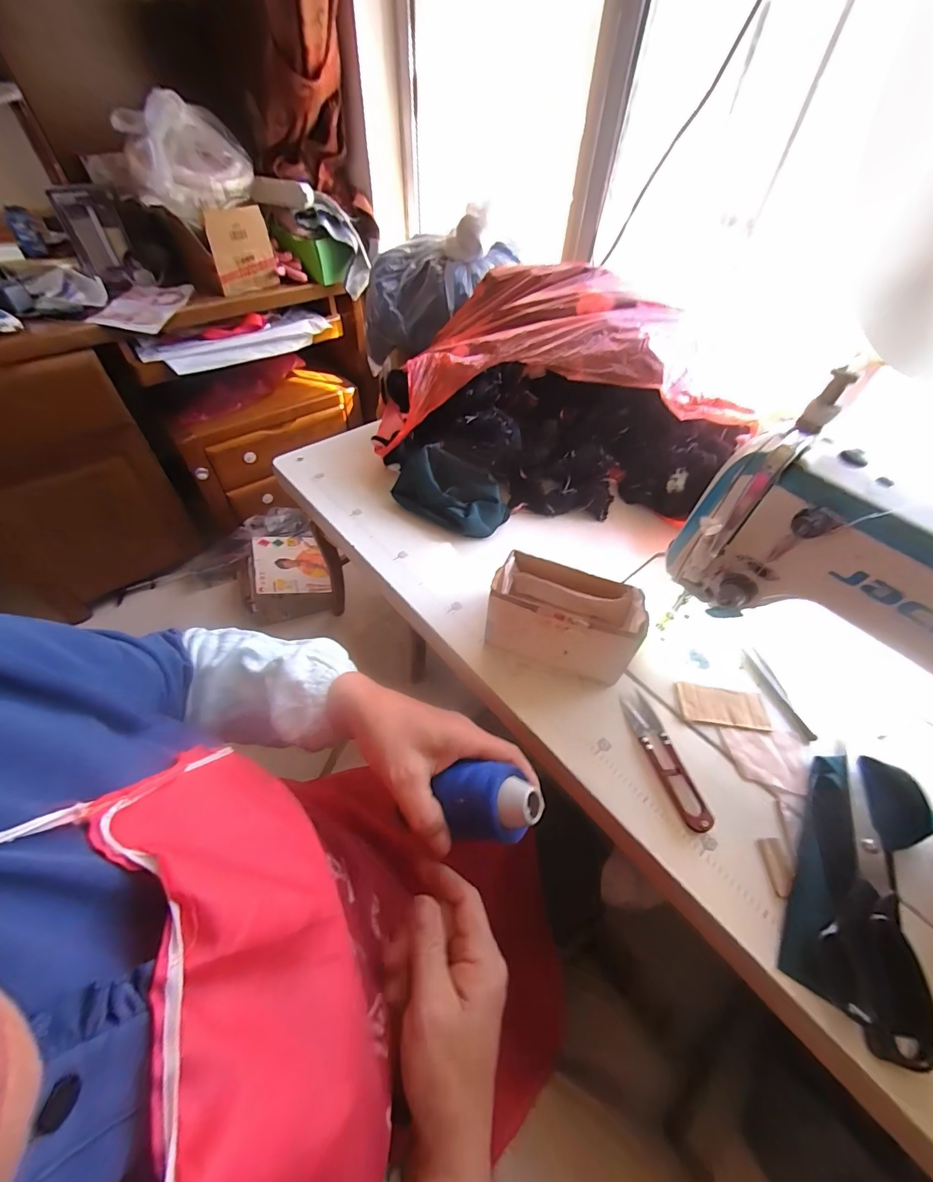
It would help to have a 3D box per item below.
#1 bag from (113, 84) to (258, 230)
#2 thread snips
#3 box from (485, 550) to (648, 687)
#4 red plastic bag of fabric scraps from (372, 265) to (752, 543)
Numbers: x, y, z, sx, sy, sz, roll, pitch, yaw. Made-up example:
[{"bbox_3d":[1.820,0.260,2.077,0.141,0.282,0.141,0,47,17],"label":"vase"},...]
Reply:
[{"bbox_3d":[-0.657,-1.012,0.999,0.263,0.181,0.162,-12,52,-12],"label":"bag"},{"bbox_3d":[0.170,0.141,0.361,0.027,0.010,0.115,-13,52,-12],"label":"thread snips"},{"bbox_3d":[0.093,0.020,0.408,0.129,0.085,0.084,16,52,11],"label":"box"},{"bbox_3d":[0.109,-0.279,0.595,0.450,0.189,0.391,-5,51,-6],"label":"red plastic bag of fabric scraps"}]

